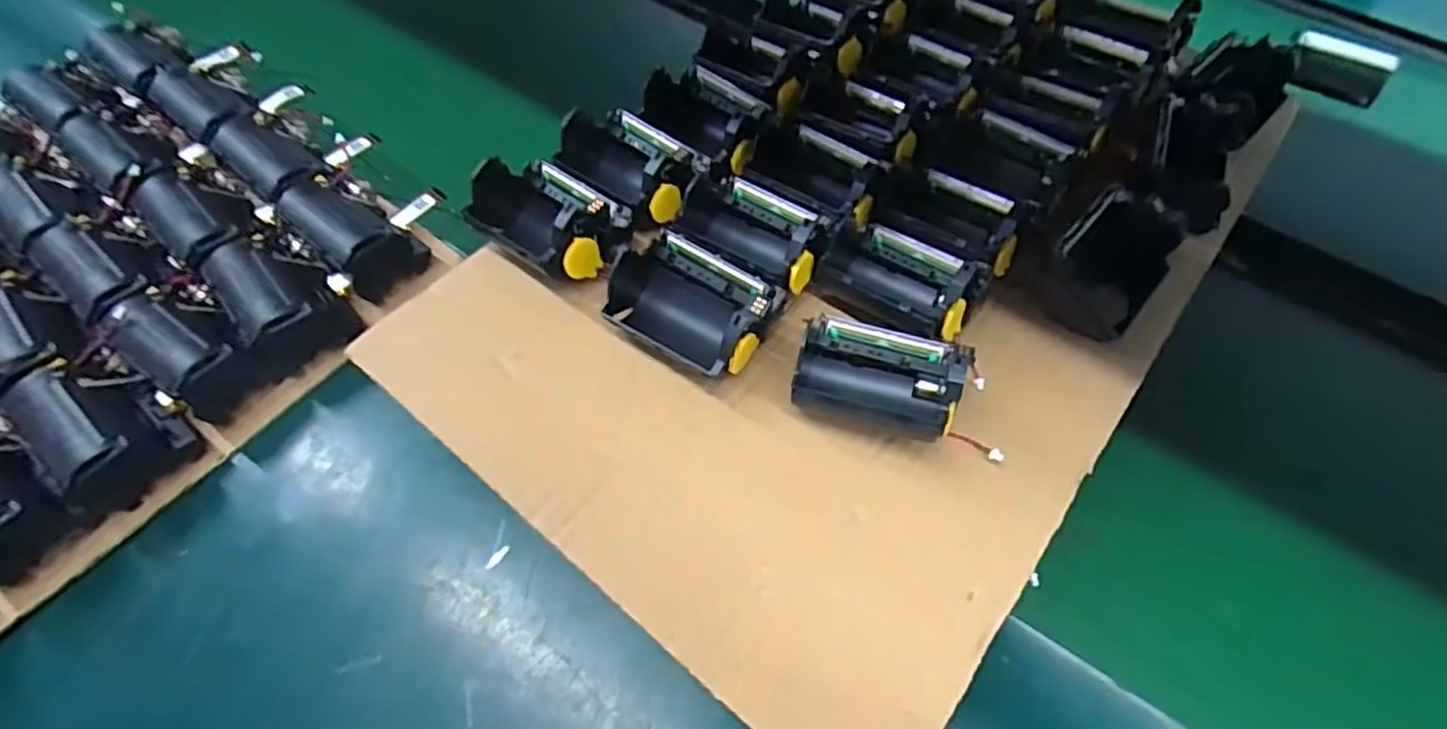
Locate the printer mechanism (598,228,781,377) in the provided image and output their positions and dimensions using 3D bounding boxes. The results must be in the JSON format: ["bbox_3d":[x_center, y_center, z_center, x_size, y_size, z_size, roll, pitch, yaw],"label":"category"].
[{"bbox_3d":[-0.018,-0.027,0.322,0.077,0.041,0.054,29,62,14],"label":"printer mechanism"}]

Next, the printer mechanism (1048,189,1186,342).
[{"bbox_3d":[0.190,-0.049,0.345,0.047,0.039,0.072,38,64,18],"label":"printer mechanism"}]

